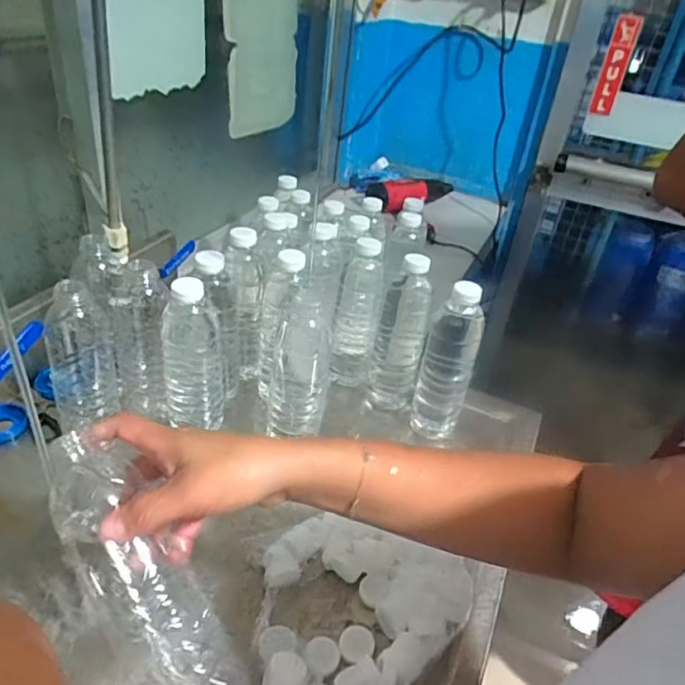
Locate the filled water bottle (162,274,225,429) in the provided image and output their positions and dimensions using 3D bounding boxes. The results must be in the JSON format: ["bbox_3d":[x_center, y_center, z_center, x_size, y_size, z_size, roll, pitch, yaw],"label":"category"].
[{"bbox_3d":[-0.167,0.007,0.618,0.061,0.182,0.055,-5,37,-16],"label":"filled water bottle"}]

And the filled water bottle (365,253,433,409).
[{"bbox_3d":[0.074,-0.008,0.717,0.063,0.215,0.068,12,36,7],"label":"filled water bottle"}]

